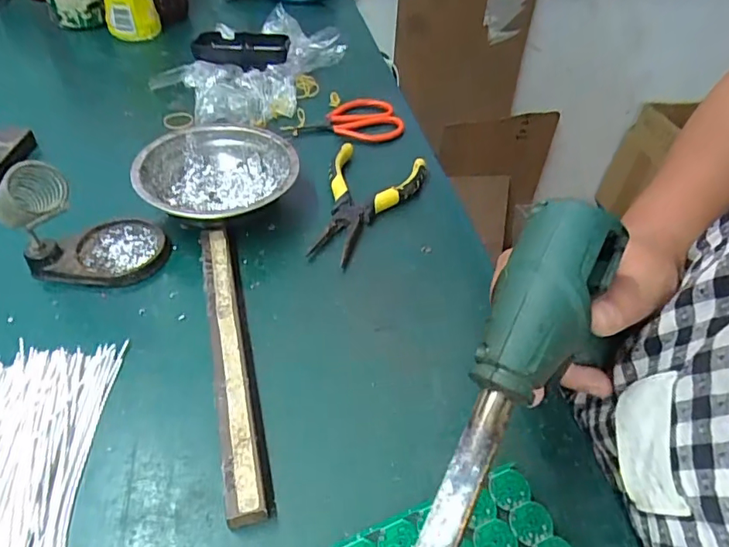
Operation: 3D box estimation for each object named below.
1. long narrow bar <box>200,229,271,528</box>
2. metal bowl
[{"bbox_3d":[-0.086,0.049,0.325,0.021,0.018,0.212,-9,47,-14],"label":"long narrow bar"},{"bbox_3d":[-0.121,-0.075,0.426,0.124,0.044,0.124,3,45,-3],"label":"metal bowl"}]

